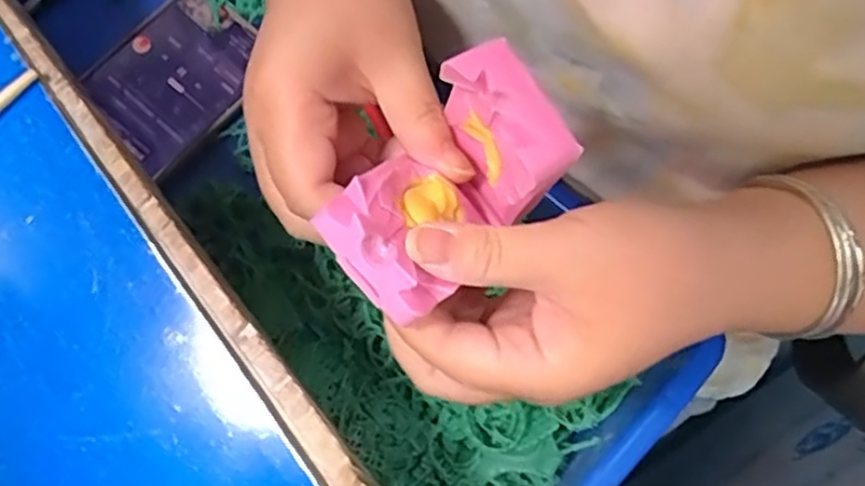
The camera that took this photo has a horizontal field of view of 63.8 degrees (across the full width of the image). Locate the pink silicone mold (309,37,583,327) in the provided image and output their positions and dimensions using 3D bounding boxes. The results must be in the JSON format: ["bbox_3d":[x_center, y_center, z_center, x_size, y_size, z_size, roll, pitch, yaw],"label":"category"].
[{"bbox_3d":[0.003,-0.016,0.217,0.076,0.045,0.045,-44,81,-9],"label":"pink silicone mold"}]

